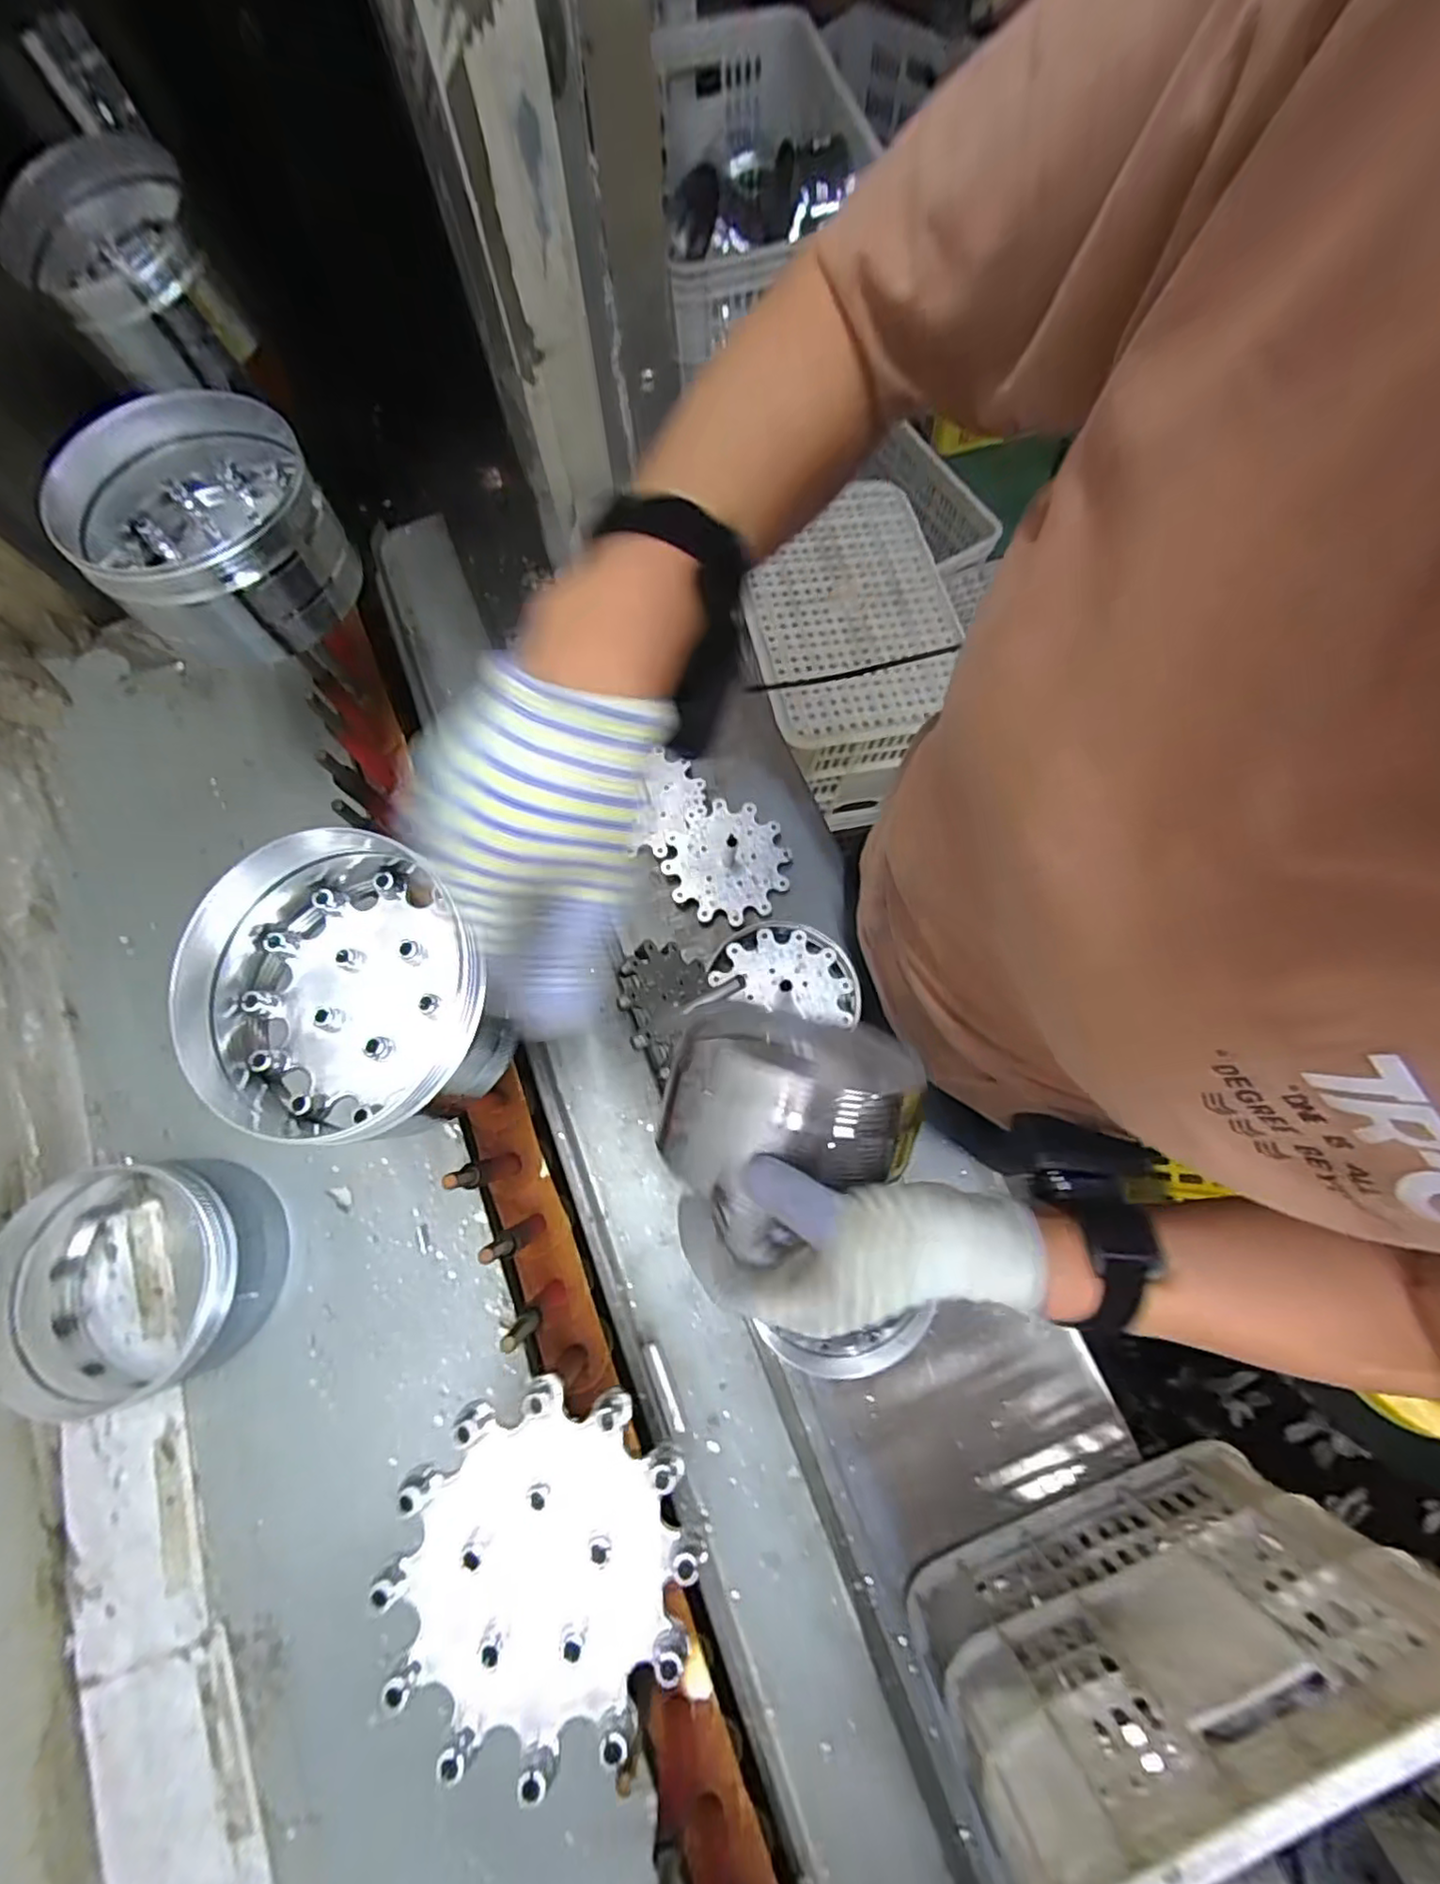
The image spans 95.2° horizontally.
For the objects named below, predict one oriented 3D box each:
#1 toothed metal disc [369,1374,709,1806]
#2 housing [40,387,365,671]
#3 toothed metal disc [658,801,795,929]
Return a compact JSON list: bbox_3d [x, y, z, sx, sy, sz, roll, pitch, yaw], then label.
[{"bbox_3d":[-0.085,0.293,0.310,0.135,0.020,0.140,0,76,-1],"label":"toothed metal disc"},{"bbox_3d":[-0.361,-0.294,0.472,0.154,0.088,0.156,0,76,-1],"label":"housing"},{"bbox_3d":[0.009,-0.093,0.768,0.137,0.008,0.137,0,82,-3],"label":"toothed metal disc"}]

